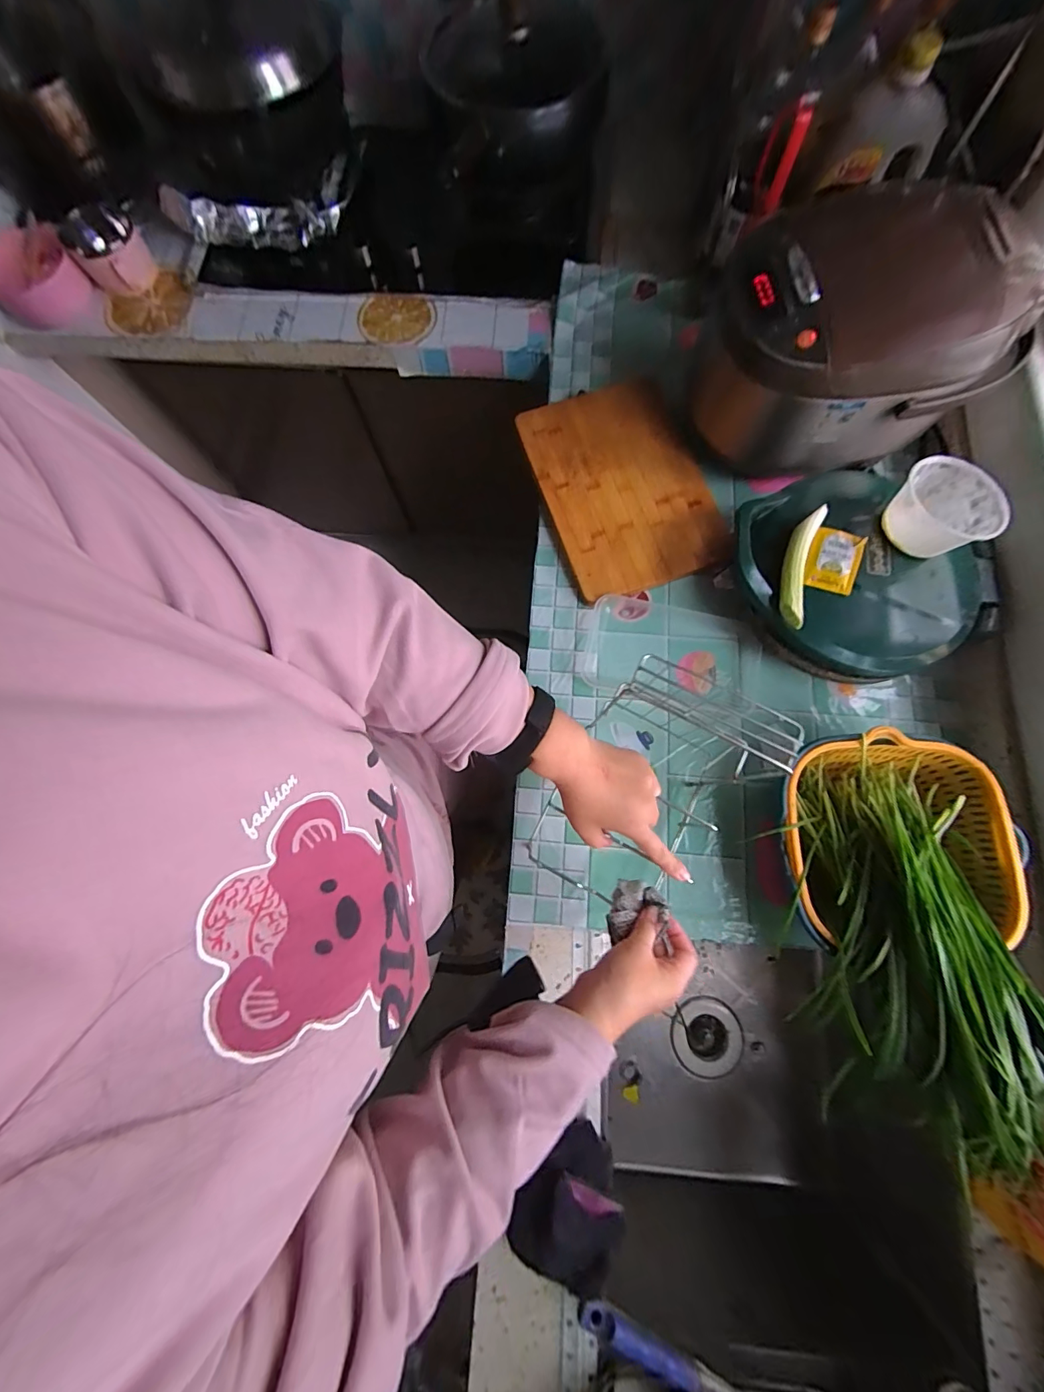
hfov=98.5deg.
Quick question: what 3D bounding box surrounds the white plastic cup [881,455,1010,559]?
[{"bbox_3d":[0.507,-0.224,0.541,0.108,0.051,0.109,0,77,2],"label":"white plastic cup"}]

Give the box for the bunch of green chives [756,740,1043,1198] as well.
[{"bbox_3d":[0.401,0.243,0.465,0.207,0.104,0.379,-5,60,1],"label":"bunch of green chives"}]

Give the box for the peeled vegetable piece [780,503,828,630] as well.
[{"bbox_3d":[0.339,-0.160,0.550,0.035,0.026,0.151,15,78,5],"label":"peeled vegetable piece"}]

